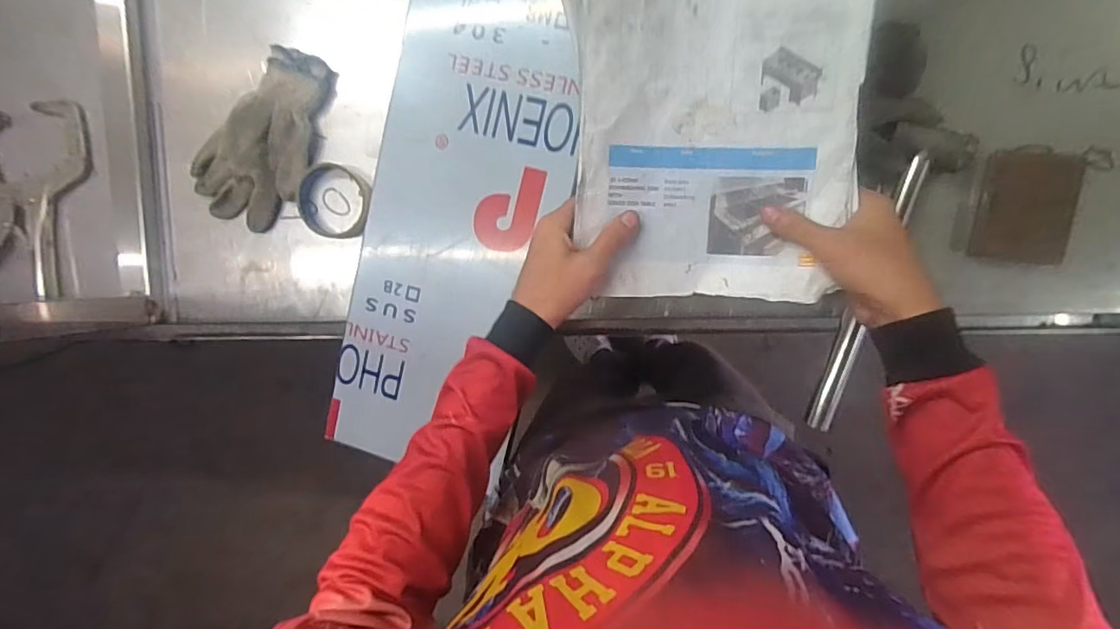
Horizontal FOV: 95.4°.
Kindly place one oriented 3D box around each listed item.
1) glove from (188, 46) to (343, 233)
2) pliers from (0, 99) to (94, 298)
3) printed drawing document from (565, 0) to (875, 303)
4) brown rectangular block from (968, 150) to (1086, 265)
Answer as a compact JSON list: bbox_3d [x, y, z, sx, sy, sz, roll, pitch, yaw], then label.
[{"bbox_3d":[-0.328,-0.195,0.576,0.109,0.028,0.208,42,98,3],"label":"glove"},{"bbox_3d":[-0.685,-0.141,0.650,0.140,0.037,0.281,22,97,5],"label":"pliers"},{"bbox_3d":[0.124,-0.178,0.404,0.227,0.059,0.328,1,94,7],"label":"printed drawing document"},{"bbox_3d":[0.437,-0.099,0.475,0.072,0.034,0.097,7,95,7],"label":"brown rectangular block"}]

